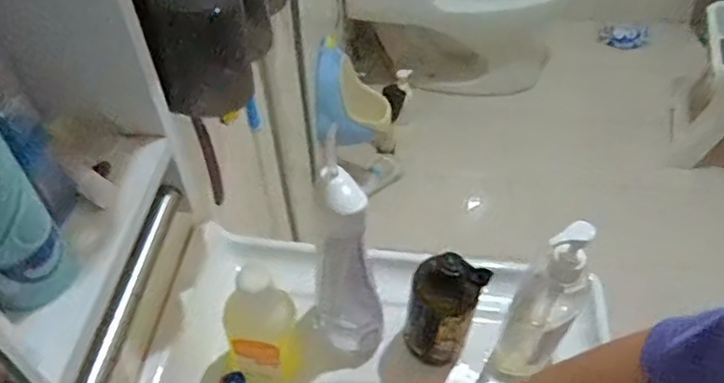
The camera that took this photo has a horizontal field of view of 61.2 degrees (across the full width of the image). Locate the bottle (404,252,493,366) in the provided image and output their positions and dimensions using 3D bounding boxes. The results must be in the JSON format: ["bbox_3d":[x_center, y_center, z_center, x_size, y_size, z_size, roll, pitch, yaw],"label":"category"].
[{"bbox_3d":[0.080,0.121,0.606,0.068,0.130,0.054,12,50,12],"label":"bottle"}]

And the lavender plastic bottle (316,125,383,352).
[{"bbox_3d":[-0.011,0.073,0.584,0.059,0.237,0.059,-30,54,-23],"label":"lavender plastic bottle"}]

